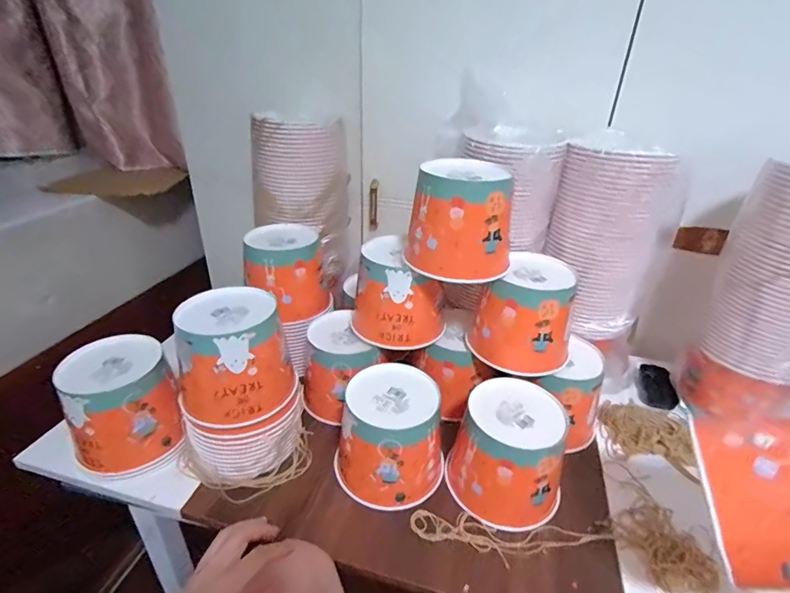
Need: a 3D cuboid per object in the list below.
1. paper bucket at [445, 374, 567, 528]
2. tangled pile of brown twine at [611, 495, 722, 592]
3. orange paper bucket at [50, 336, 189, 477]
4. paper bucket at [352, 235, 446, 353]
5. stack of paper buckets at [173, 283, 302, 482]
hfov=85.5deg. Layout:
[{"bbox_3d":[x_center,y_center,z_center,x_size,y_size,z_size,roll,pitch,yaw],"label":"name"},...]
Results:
[{"bbox_3d":[0.157,0.210,0.584,0.148,0.128,0.152,17,33,24],"label":"paper bucket"},{"bbox_3d":[0.339,0.312,0.533,0.083,0.023,0.116,-11,32,-22],"label":"tangled pile of brown twine"},{"bbox_3d":[-0.375,0.150,0.595,0.122,0.136,0.126,-18,36,-32],"label":"orange paper bucket"},{"bbox_3d":[0.007,-0.005,0.679,0.145,0.130,0.120,4,30,3],"label":"paper bucket"},{"bbox_3d":[-0.220,0.122,0.601,0.152,0.222,0.136,-12,33,-23],"label":"stack of paper buckets"}]

